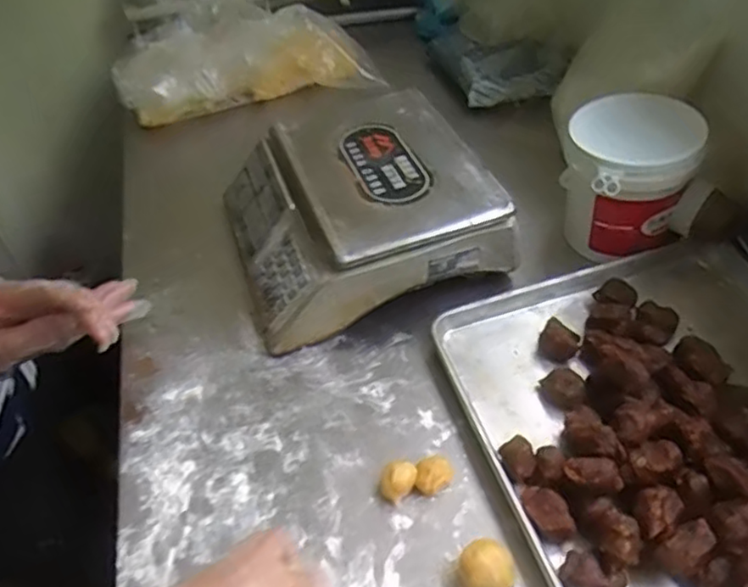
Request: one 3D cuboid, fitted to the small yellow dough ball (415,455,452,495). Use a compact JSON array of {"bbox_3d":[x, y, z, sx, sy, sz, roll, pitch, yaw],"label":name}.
[{"bbox_3d":[0.061,0.184,0.671,0.036,0.024,0.037,-3,47,3],"label":"small yellow dough ball"}]

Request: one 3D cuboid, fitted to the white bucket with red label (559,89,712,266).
[{"bbox_3d":[0.313,-0.145,0.828,0.148,0.157,0.146,3,46,10],"label":"white bucket with red label"}]

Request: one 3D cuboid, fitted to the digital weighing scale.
[{"bbox_3d":[-0.031,-0.115,0.892,0.317,0.128,0.321,-18,48,-11],"label":"digital weighing scale"}]

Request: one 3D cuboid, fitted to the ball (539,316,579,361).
[{"bbox_3d":[0.214,0.056,0.764,0.042,0.035,0.035,13,50,18],"label":"ball"}]

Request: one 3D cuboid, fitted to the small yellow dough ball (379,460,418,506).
[{"bbox_3d":[0.025,0.190,0.667,0.031,0.030,0.037,29,56,29],"label":"small yellow dough ball"}]

